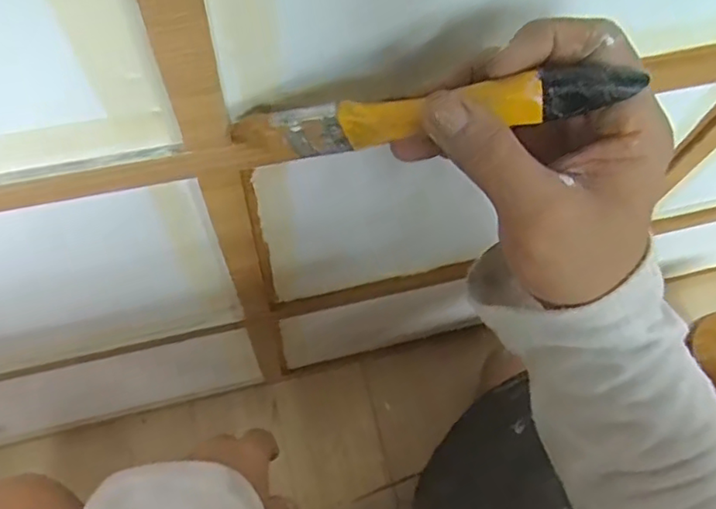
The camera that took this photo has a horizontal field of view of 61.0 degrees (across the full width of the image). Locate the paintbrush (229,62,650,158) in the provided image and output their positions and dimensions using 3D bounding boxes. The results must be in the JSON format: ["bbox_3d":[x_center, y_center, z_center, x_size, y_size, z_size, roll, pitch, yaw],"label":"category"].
[{"bbox_3d":[0.019,-0.055,0.233,0.154,0.023,0.018,-4,64,20],"label":"paintbrush"}]

